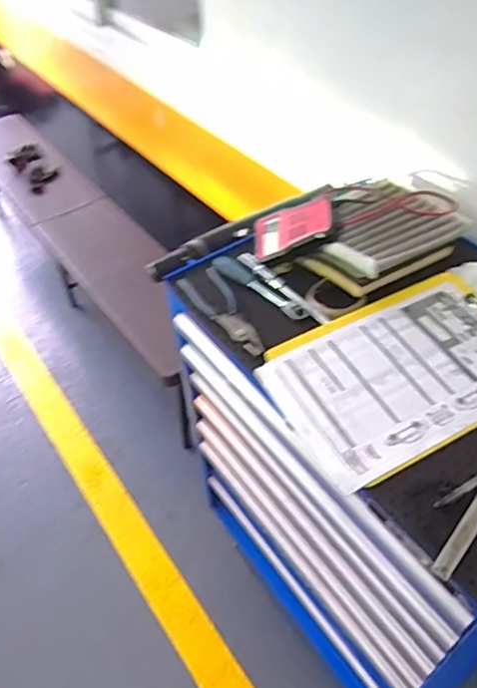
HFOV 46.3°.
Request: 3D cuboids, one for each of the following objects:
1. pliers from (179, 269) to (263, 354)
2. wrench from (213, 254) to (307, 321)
[{"bbox_3d":[-0.024,-0.051,0.851,0.062,0.013,0.202,-19,49,-21],"label":"pliers"},{"bbox_3d":[0.032,-0.092,0.882,0.194,0.013,0.034,35,53,28],"label":"wrench"}]

